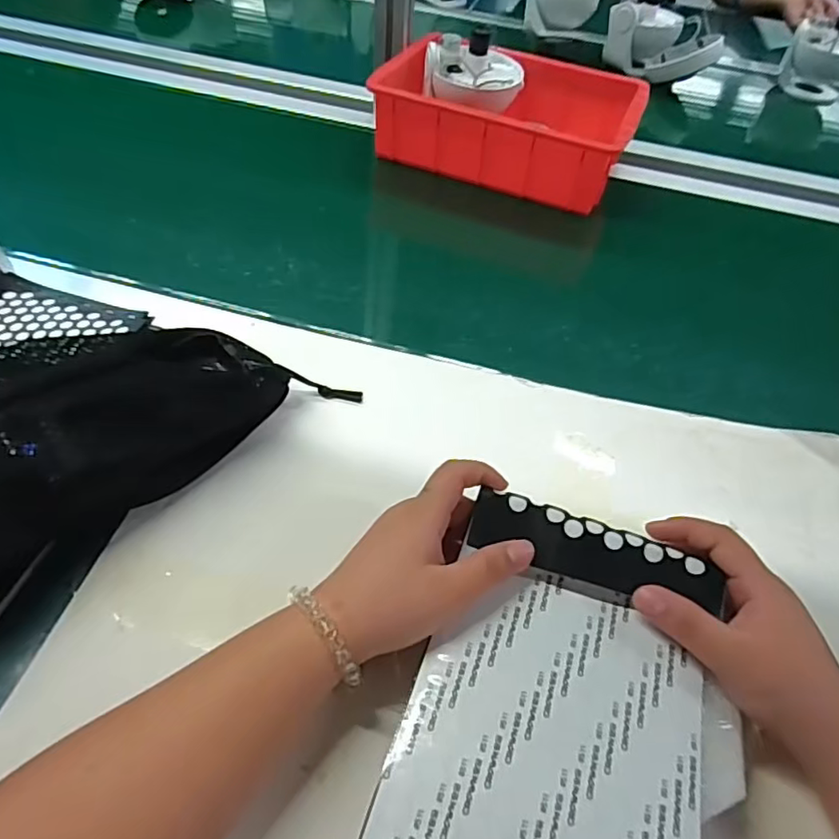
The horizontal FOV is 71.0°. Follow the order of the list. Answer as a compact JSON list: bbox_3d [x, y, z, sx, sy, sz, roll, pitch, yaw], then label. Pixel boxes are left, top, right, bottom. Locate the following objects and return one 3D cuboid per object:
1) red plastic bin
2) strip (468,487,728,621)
[{"bbox_3d":[0.105,-0.359,0.713,0.286,0.091,0.189,20,51,11],"label":"red plastic bin"},{"bbox_3d":[0.094,0.074,0.322,0.132,0.018,0.036,16,63,8],"label":"strip"}]

